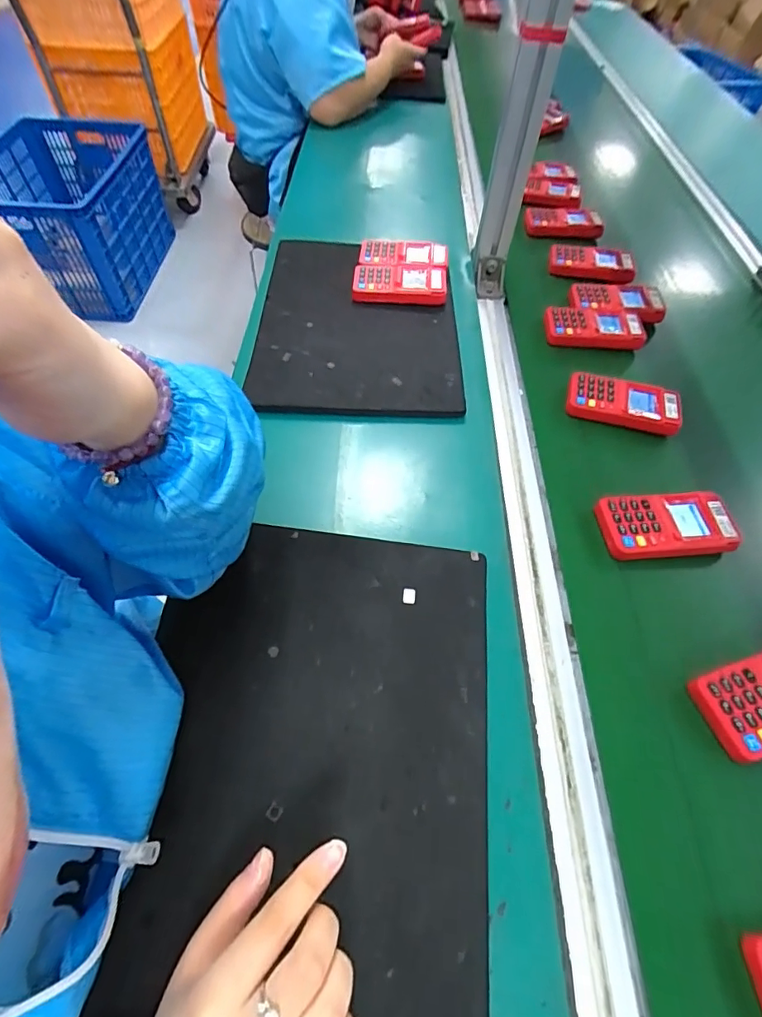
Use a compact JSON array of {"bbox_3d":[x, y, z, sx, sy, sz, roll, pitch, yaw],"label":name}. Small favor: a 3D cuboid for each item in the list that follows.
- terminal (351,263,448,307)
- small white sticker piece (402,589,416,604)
[{"bbox_3d":[0.025,-0.302,0.646,0.124,0.026,0.065,5,57,2],"label":"terminal"},{"bbox_3d":[0.024,0.075,0.406,0.011,0.004,0.013,6,69,4],"label":"small white sticker piece"}]

